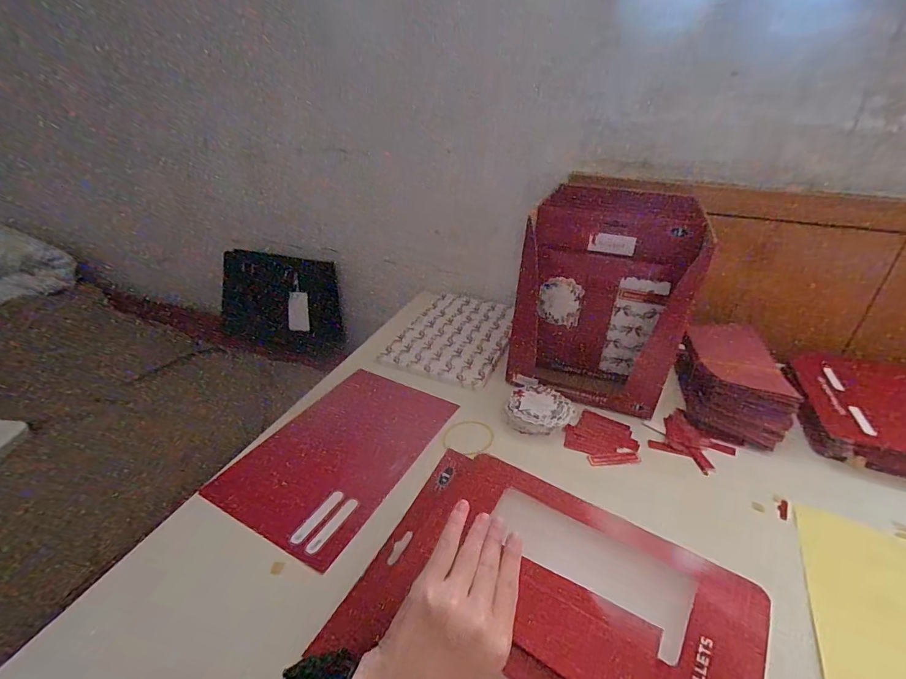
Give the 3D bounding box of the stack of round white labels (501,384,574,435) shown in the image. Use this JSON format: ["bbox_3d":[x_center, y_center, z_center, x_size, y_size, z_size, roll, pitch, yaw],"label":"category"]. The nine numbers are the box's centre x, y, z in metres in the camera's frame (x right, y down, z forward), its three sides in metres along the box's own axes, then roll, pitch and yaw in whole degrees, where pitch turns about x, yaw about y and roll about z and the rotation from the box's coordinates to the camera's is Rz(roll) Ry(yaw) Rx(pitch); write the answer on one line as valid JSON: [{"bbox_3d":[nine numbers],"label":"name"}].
[{"bbox_3d":[0.107,0.092,0.536,0.080,0.026,0.074,-8,30,-17],"label":"stack of round white labels"}]

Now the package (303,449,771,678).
[{"bbox_3d":[0.051,0.196,0.278,0.247,0.020,0.197,20,57,29],"label":"package"}]

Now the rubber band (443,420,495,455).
[{"bbox_3d":[0.021,0.119,0.513,0.055,0.006,0.065,15,31,22],"label":"rubber band"}]

